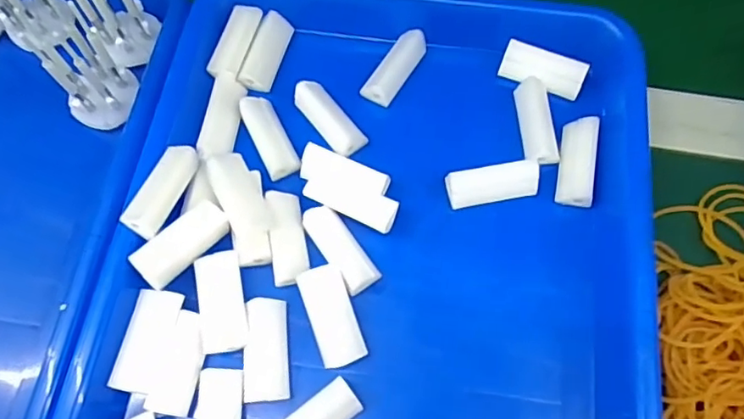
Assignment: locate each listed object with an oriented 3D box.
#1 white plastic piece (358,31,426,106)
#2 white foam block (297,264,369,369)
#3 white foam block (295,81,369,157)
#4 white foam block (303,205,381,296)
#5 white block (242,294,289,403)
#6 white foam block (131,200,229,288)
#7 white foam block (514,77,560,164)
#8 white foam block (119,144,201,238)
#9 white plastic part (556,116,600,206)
[{"bbox_3d":[0.013,-0.080,0.312,0.016,0.012,0.047,29,71,12],"label":"white plastic piece"},{"bbox_3d":[-0.018,0.050,0.261,0.020,0.014,0.046,-17,69,-6],"label":"white foam block"},{"bbox_3d":[-0.023,-0.049,0.297,0.017,0.015,0.045,-37,72,-13],"label":"white foam block"},{"bbox_3d":[-0.016,0.019,0.273,0.018,0.010,0.046,-33,71,-12],"label":"white foam block"},{"bbox_3d":[-0.049,0.065,0.259,0.020,0.011,0.045,-4,68,-1],"label":"white block"},{"bbox_3d":[-0.090,0.015,0.263,0.017,0.010,0.046,42,66,12],"label":"white foam block"},{"bbox_3d":[0.089,-0.047,0.297,0.018,0.010,0.046,-5,68,-1],"label":"white foam block"},{"bbox_3d":[-0.100,-0.010,0.263,0.013,0.016,0.046,20,70,9],"label":"white foam block"},{"bbox_3d":[0.108,-0.025,0.289,0.018,0.011,0.047,11,69,6],"label":"white plastic part"}]

